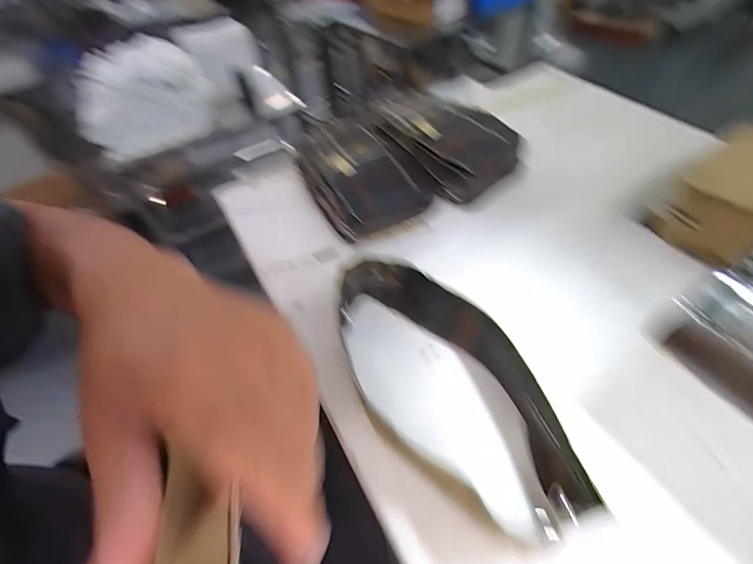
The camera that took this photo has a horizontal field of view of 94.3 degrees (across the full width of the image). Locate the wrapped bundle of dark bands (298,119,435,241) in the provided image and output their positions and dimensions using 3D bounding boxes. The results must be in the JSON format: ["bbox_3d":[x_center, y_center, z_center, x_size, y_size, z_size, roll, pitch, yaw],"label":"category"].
[{"bbox_3d":[-0.022,-0.146,0.471,0.137,0.039,0.197,-27,55,-14],"label":"wrapped bundle of dark bands"}]

